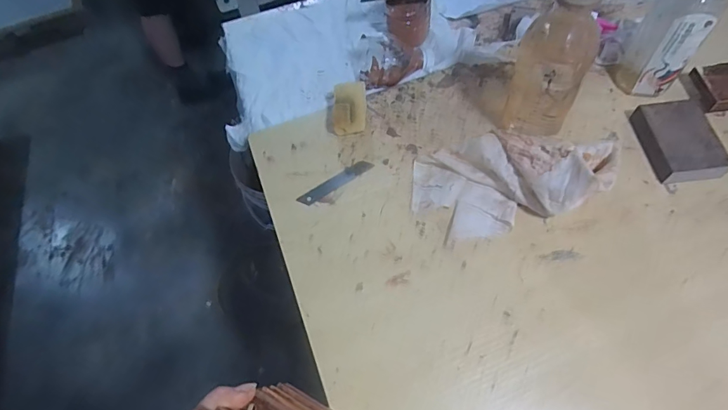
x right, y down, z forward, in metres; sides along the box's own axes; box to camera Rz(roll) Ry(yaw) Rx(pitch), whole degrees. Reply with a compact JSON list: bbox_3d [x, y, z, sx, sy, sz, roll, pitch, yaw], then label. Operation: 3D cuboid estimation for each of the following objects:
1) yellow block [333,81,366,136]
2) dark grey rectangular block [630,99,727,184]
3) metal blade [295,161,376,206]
[{"bbox_3d":[-0.017,-0.122,0.553,0.039,0.036,0.066,0,62,4],"label":"yellow block"},{"bbox_3d":[0.372,-0.074,0.507,0.071,0.029,0.102,-6,61,1],"label":"dark grey rectangular block"},{"bbox_3d":[-0.034,-0.028,0.519,0.097,0.004,0.018,-33,64,-13],"label":"metal blade"}]

